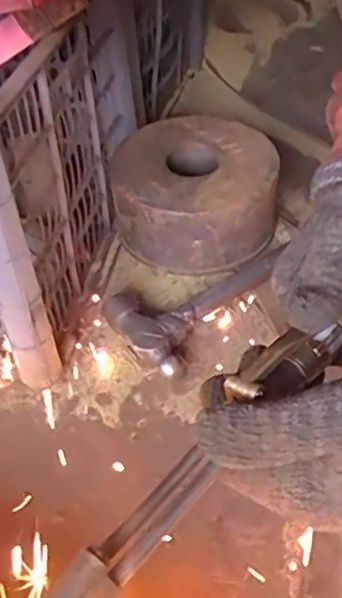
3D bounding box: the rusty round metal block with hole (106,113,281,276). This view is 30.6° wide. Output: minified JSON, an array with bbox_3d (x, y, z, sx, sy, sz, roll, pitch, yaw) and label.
[{"bbox_3d":[0.023,-0.107,0.635,0.159,0.086,0.152,0,45,0],"label":"rusty round metal block with hole"}]

